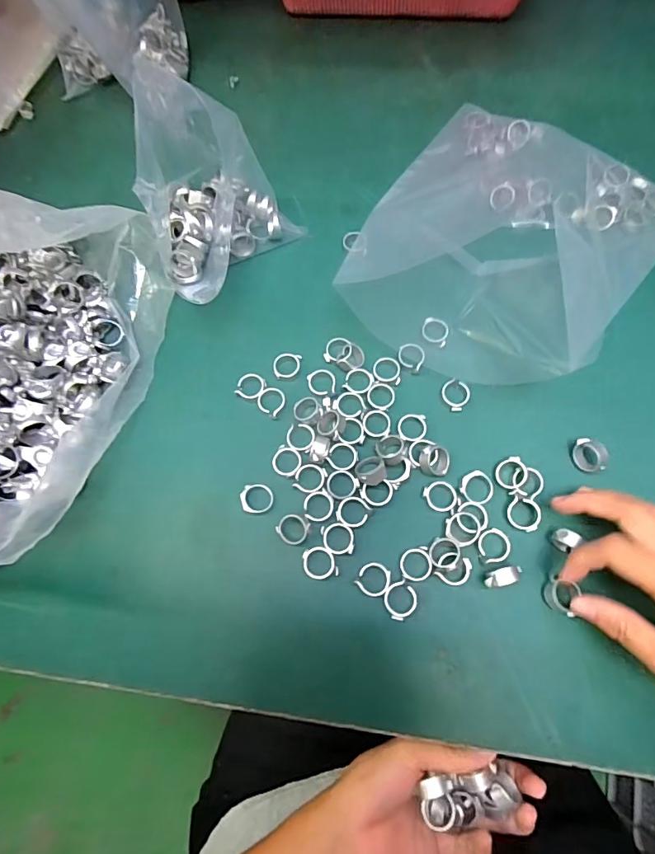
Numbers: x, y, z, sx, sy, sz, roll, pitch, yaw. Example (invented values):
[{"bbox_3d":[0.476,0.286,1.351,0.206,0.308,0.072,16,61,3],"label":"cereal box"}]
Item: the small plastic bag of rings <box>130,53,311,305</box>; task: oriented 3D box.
[{"bbox_3d":[-0.108,-0.198,0.371,0.119,0.021,0.161,-40,106,-21],"label":"small plastic bag of rings"}]

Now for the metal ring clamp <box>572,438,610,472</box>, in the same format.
[{"bbox_3d":[0.183,0.020,0.322,0.014,0.023,0.023,-9,71,-1],"label":"metal ring clamp"}]

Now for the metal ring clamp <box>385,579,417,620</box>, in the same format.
[{"bbox_3d":[0.047,0.111,0.297,0.021,0.004,0.020,-1,71,2],"label":"metal ring clamp"}]

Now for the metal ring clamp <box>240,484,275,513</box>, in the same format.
[{"bbox_3d":[-0.050,0.050,0.326,0.022,0.006,0.021,-1,71,2],"label":"metal ring clamp"}]

